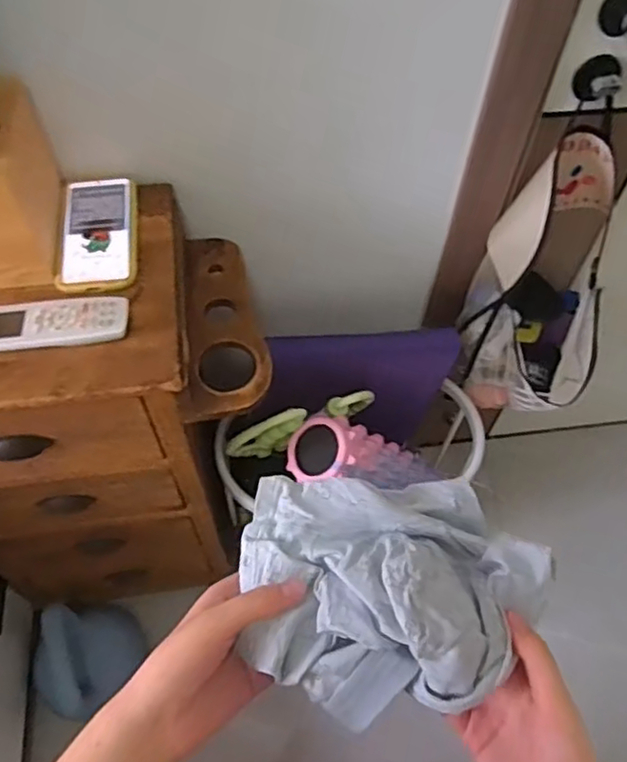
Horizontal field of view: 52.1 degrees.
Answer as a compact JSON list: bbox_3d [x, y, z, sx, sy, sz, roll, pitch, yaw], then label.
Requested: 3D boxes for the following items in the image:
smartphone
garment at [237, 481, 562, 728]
[{"bbox_3d":[-0.242,-0.169,0.729,0.084,0.012,0.162,-4,59,-4],"label":"smartphone"},{"bbox_3d":[0.046,0.119,0.372,0.169,0.056,0.127,2,59,-1],"label":"garment"}]

